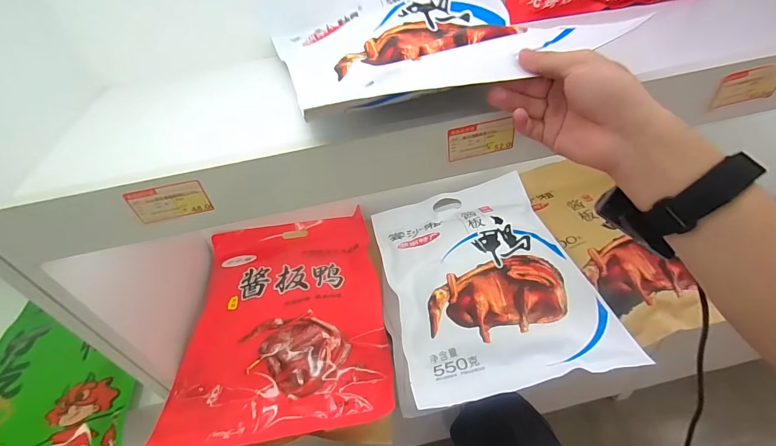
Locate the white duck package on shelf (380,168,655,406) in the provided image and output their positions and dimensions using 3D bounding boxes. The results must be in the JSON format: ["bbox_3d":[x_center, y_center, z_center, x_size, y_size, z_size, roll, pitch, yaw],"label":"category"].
[{"bbox_3d":[0.156,0.083,0.640,0.303,0.039,0.396,-11,46,-4],"label":"white duck package on shelf"}]

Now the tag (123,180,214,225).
[{"bbox_3d":[-0.212,-0.019,0.367,0.070,0.038,0.005,-11,42,-3],"label":"tag"}]

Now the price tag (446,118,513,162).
[{"bbox_3d":[0.094,-0.084,0.380,0.068,0.036,0.006,-9,46,-2],"label":"price tag"}]

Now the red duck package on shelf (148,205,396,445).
[{"bbox_3d":[-0.175,0.143,0.654,0.322,0.049,0.423,-9,46,-1],"label":"red duck package on shelf"}]

